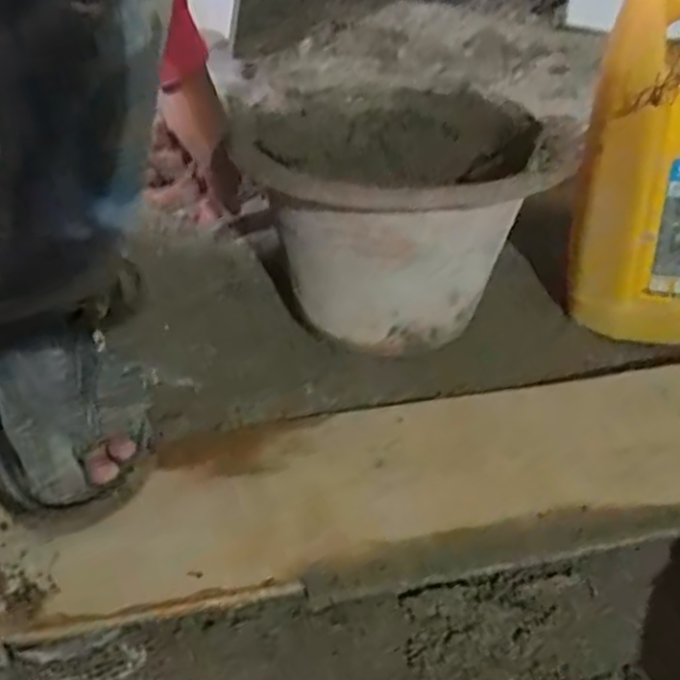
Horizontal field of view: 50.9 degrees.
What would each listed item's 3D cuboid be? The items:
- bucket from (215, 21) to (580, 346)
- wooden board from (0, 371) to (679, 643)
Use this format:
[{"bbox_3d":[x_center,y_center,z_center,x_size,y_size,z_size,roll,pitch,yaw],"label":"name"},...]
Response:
[{"bbox_3d":[0.033,-0.105,0.605,0.215,0.168,0.236,1,40,-1],"label":"bucket"},{"bbox_3d":[0.146,0.083,0.493,0.776,0.018,0.148,-8,36,-8],"label":"wooden board"}]

